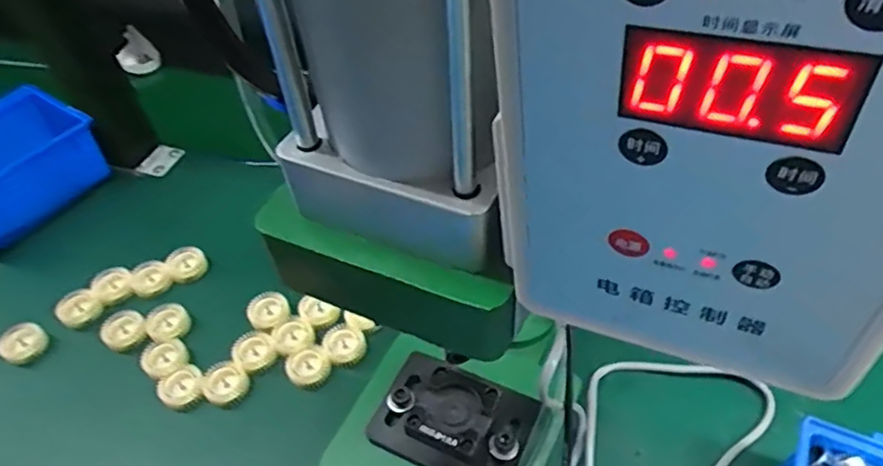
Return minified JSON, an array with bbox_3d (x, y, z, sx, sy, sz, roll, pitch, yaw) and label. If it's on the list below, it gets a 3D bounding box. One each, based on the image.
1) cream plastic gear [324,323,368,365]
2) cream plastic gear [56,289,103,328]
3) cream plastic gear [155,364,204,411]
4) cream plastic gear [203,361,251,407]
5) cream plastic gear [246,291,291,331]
[{"bbox_3d":[-0.074,0.085,0.489,0.031,0.008,0.035,-21,51,-14],"label":"cream plastic gear"},{"bbox_3d":[-0.299,0.061,0.523,0.028,0.016,0.031,31,58,27],"label":"cream plastic gear"},{"bbox_3d":[-0.191,0.113,0.467,0.031,0.010,0.030,-2,49,3],"label":"cream plastic gear"},{"bbox_3d":[-0.160,0.110,0.471,0.030,0.010,0.031,-2,49,3],"label":"cream plastic gear"},{"bbox_3d":[-0.138,0.062,0.507,0.032,0.008,0.032,-30,53,-20],"label":"cream plastic gear"}]

